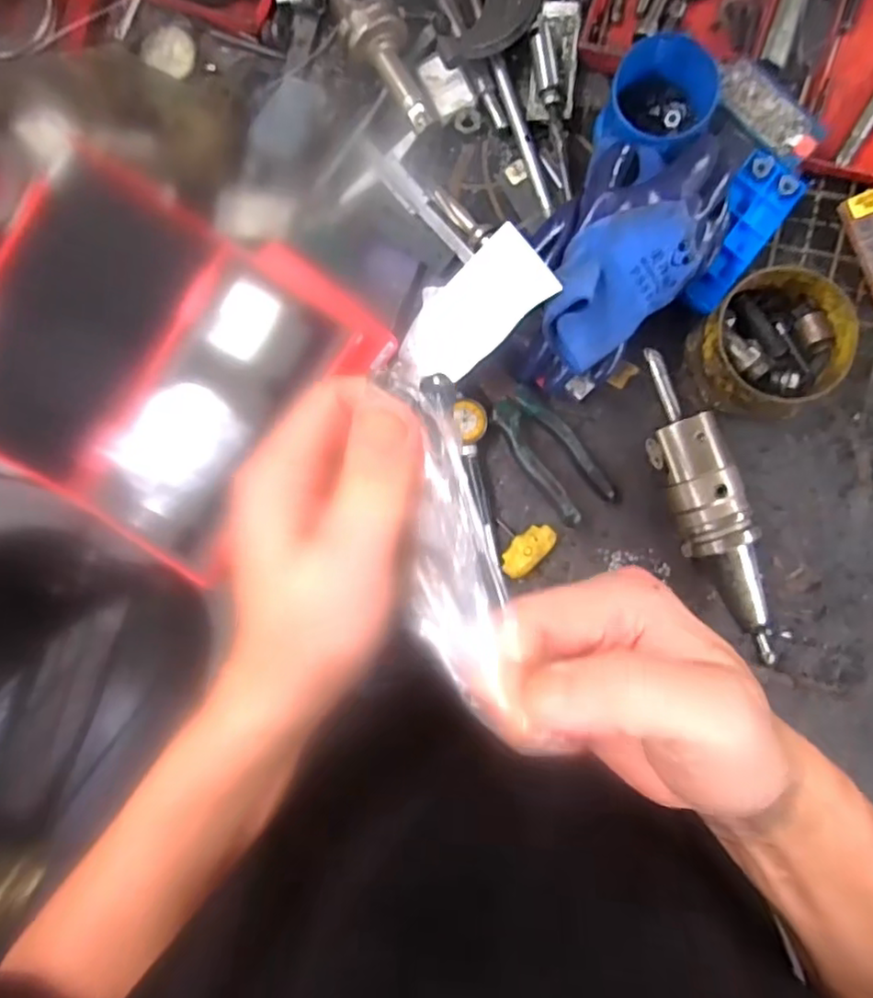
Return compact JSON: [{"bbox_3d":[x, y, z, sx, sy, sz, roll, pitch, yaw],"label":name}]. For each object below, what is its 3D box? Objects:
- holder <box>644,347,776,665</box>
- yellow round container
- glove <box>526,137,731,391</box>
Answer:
[{"bbox_3d":[0.227,0.005,0.547,0.055,0.054,0.264,-20,86,5],"label":"holder"},{"bbox_3d":[0.278,-0.134,0.541,0.114,0.055,0.126,12,90,6],"label":"yellow round container"},{"bbox_3d":[0.149,-0.200,0.535,0.124,0.088,0.226,36,92,6],"label":"glove"}]

